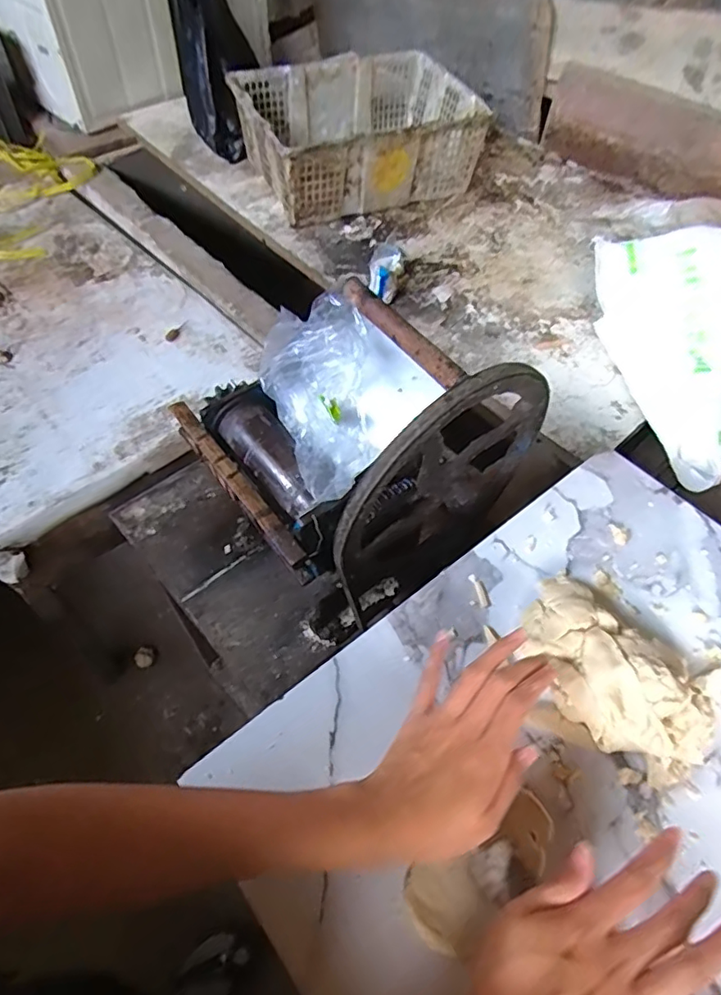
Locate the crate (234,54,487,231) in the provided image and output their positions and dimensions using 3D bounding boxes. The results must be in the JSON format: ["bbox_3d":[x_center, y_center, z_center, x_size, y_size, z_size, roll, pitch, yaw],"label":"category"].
[{"bbox_3d":[-0.003,-0.788,1.227,0.474,0.164,0.334,-22,60,-16],"label":"crate"}]

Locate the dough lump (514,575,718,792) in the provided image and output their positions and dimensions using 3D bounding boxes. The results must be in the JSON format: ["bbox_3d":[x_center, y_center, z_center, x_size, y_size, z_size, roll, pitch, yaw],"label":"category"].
[{"bbox_3d":[0.187,0.122,0.410,0.092,0.062,0.157,-28,59,-20],"label":"dough lump"}]

